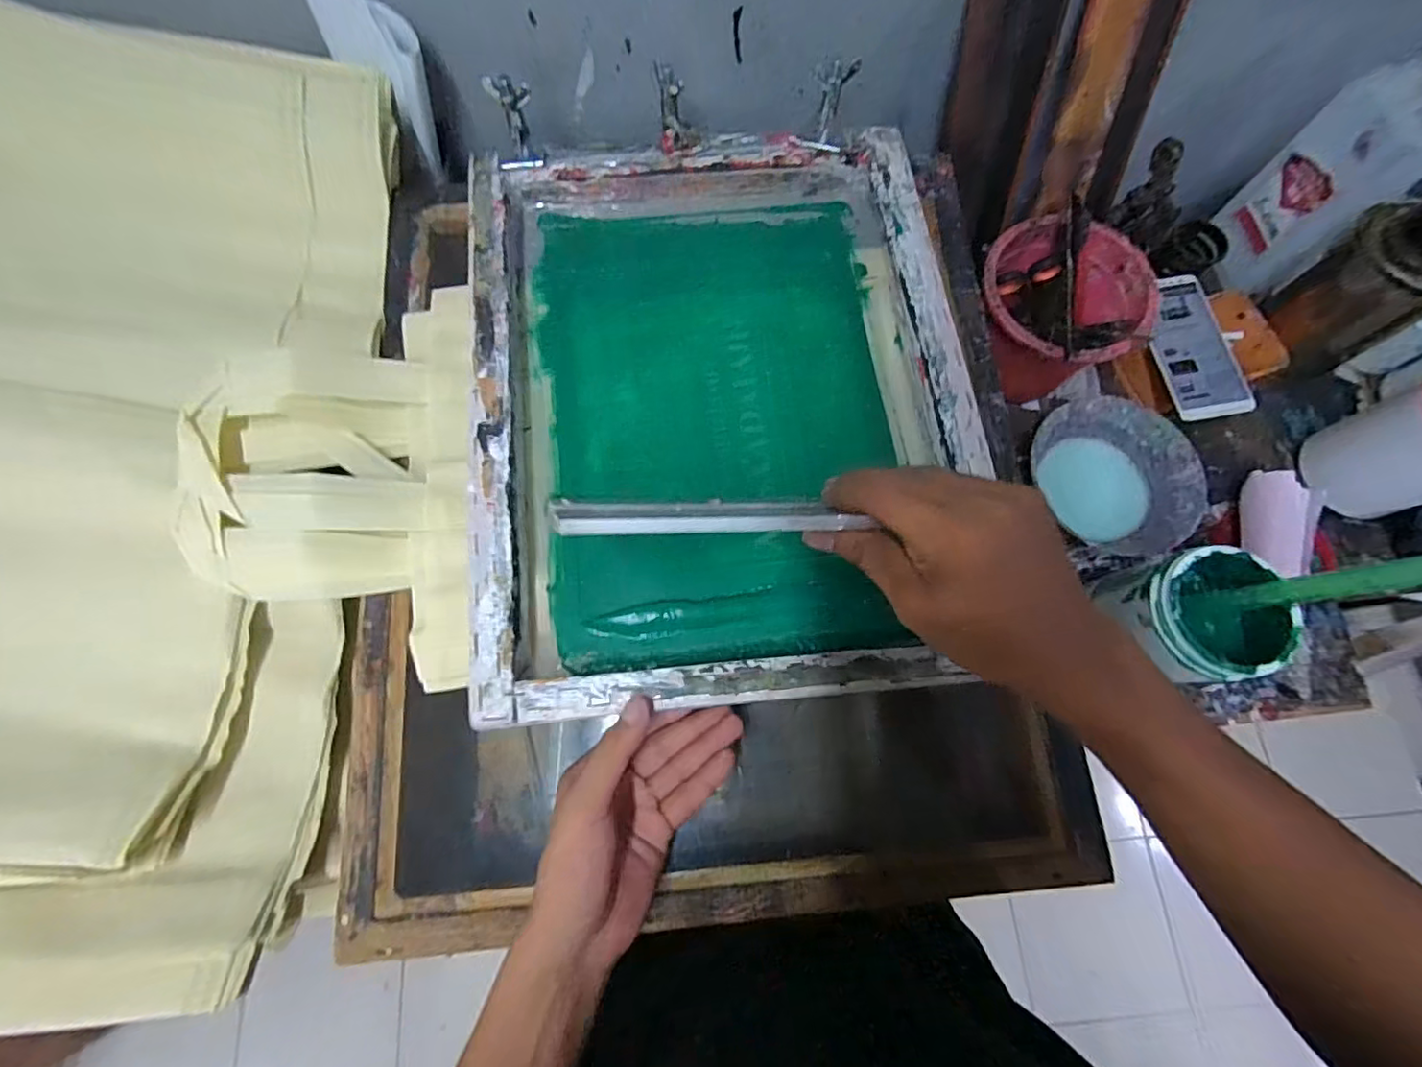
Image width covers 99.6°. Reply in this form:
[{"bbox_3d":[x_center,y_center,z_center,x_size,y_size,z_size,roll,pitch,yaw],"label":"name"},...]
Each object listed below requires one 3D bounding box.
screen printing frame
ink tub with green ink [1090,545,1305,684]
[{"bbox_3d":[0.009,-0.102,0.443,0.344,0.048,0.431,-6,74,-2],"label":"screen printing frame"},{"bbox_3d":[0.379,0.073,0.498,0.098,0.112,0.102,-21,75,-6],"label":"ink tub with green ink"}]

